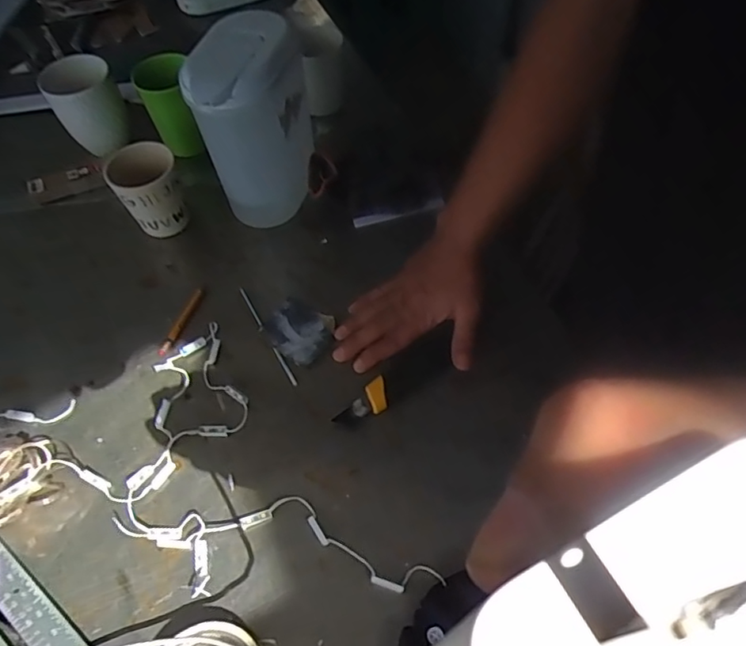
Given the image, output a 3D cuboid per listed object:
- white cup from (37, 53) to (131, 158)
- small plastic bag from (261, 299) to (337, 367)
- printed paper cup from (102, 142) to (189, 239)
[{"bbox_3d":[-0.363,-0.277,0.719,0.081,0.100,0.071,-29,59,-14],"label":"white cup"},{"bbox_3d":[-0.076,0.008,0.577,0.070,0.009,0.061,25,62,20],"label":"small plastic bag"},{"bbox_3d":[-0.249,-0.149,0.635,0.071,0.093,0.068,-23,58,-10],"label":"printed paper cup"}]

